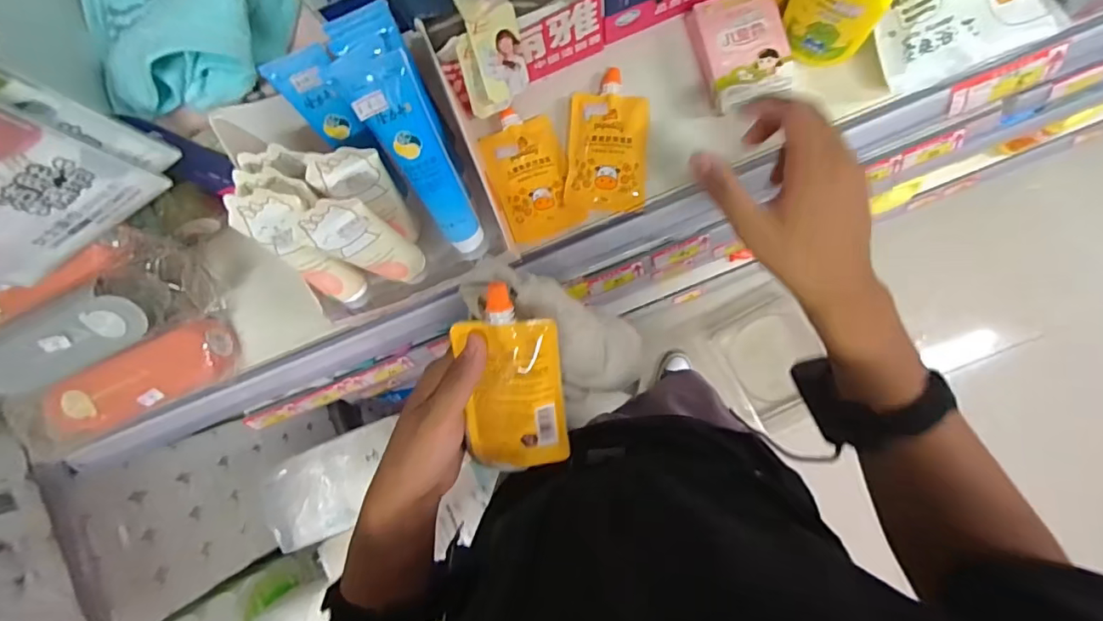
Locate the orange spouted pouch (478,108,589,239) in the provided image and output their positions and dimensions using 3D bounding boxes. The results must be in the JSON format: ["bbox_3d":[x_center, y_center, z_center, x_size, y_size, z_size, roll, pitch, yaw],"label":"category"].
[{"bbox_3d":[-0.020,-0.129,0.480,0.070,0.015,0.123,-21,84,5],"label":"orange spouted pouch"}]

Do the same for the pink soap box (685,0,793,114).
[{"bbox_3d":[0.168,-0.228,0.453,0.070,0.023,0.099,-16,85,5],"label":"pink soap box"}]

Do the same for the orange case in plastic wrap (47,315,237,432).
[{"bbox_3d":[-0.393,0.070,0.493,0.184,0.043,0.052,-25,84,4],"label":"orange case in plastic wrap"}]

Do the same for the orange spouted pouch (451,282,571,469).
[{"bbox_3d":[-0.027,0.052,0.358,0.071,0.018,0.145,-1,111,7],"label":"orange spouted pouch"}]

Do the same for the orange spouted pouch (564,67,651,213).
[{"bbox_3d":[0.053,-0.157,0.476,0.072,0.014,0.127,3,87,7],"label":"orange spouted pouch"}]

